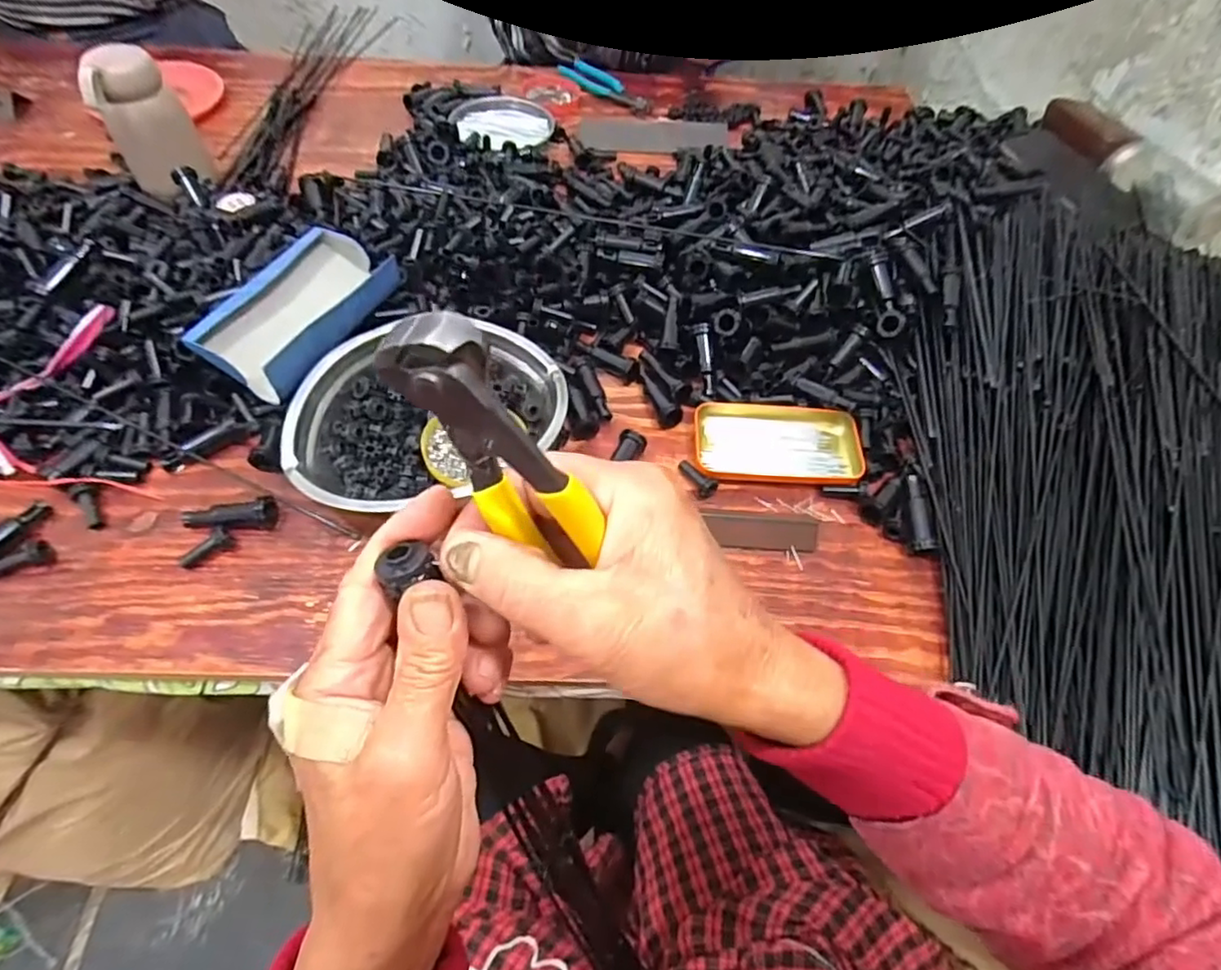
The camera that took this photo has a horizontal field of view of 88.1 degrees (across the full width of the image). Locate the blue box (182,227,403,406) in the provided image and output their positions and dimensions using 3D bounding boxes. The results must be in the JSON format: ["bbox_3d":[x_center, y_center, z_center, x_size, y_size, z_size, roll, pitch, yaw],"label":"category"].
[{"bbox_3d":[-0.267,-0.153,0.551,0.096,0.038,0.170,24,59,12],"label":"blue box"}]

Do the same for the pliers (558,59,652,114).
[{"bbox_3d":[-0.012,-0.581,0.923,0.058,0.018,0.180,-32,64,-22],"label":"pliers"}]

